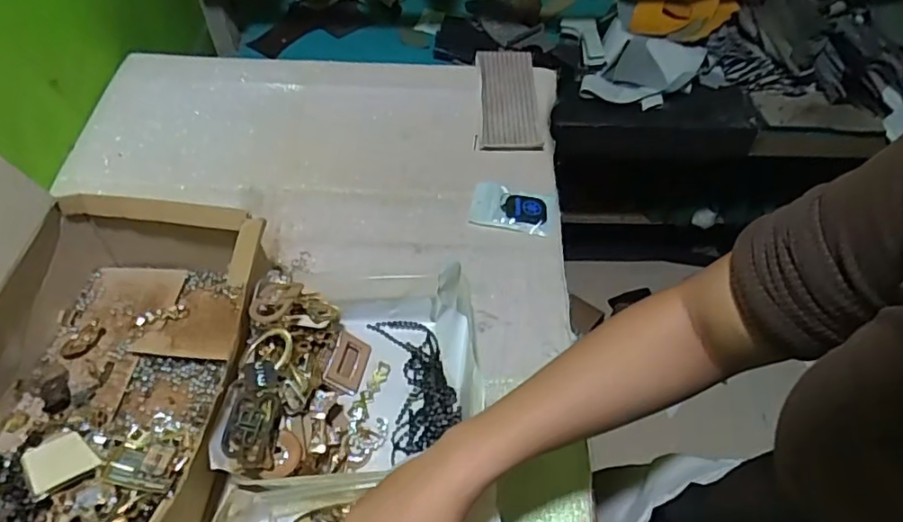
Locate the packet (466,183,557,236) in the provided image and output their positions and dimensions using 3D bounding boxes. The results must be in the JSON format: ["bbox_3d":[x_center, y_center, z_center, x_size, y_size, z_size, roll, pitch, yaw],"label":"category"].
[{"bbox_3d":[0.074,-0.064,0.704,0.098,0.010,0.065,12,54,5],"label":"packet"}]

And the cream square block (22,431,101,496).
[{"bbox_3d":[-0.310,0.158,0.461,0.043,0.007,0.044,45,40,14],"label":"cream square block"}]

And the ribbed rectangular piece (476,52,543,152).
[{"bbox_3d":[0.081,-0.221,0.802,0.088,0.032,0.170,1,54,-3],"label":"ribbed rectangular piece"}]

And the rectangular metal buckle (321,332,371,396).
[{"bbox_3d":[-0.101,0.100,0.569,0.036,0.007,0.054,28,54,-14],"label":"rectangular metal buckle"}]

